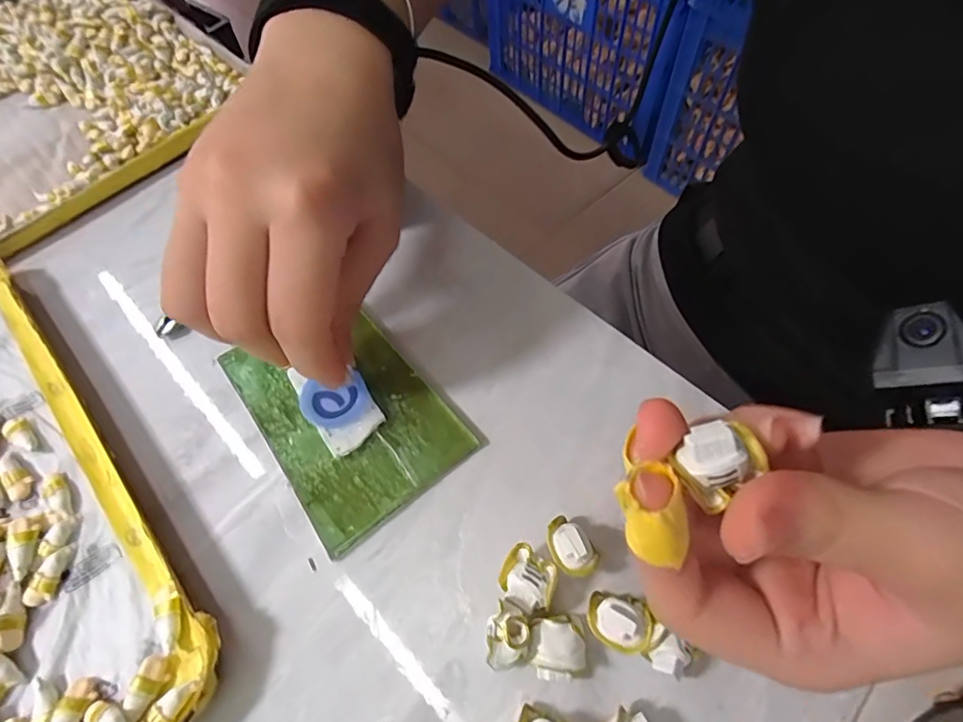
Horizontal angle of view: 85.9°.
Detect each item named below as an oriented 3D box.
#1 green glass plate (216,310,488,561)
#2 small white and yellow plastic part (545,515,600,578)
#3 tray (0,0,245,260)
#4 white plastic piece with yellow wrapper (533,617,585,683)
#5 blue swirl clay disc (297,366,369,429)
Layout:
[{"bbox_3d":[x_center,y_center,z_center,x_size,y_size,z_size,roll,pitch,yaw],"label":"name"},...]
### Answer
[{"bbox_3d":[-0.058,0.019,0.218,0.068,0.006,0.098,-36,66,-18],"label":"green glass plate"},{"bbox_3d":[0.030,0.066,0.181,0.013,0.019,0.020,-33,65,-16],"label":"small white and yellow plastic part"},{"bbox_3d":[-0.294,-0.156,0.314,0.225,0.019,0.234,39,68,20],"label":"tray"},{"bbox_3d":[0.025,0.093,0.169,0.016,0.013,0.018,1,61,1],"label":"white plastic piece with yellow wrapper"},{"bbox_3d":[-0.061,0.016,0.212,0.027,0.004,0.023,-12,61,-6],"label":"blue swirl clay disc"}]

